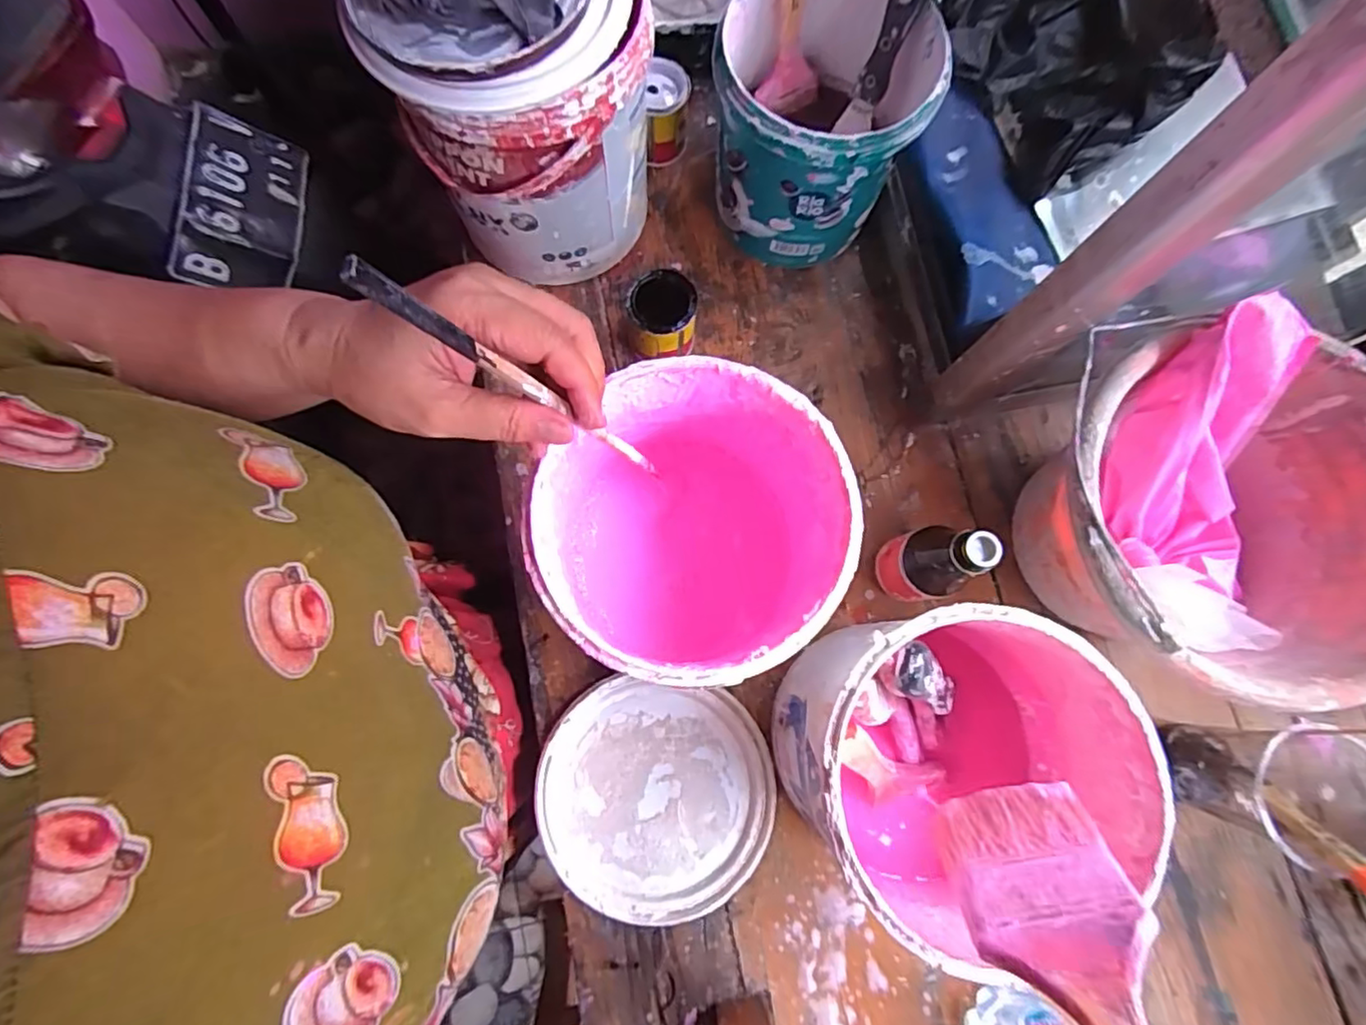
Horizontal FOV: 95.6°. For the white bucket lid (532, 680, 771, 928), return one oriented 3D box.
[{"bbox_3d":[-0.022,0.221,0.481,0.174,0.012,0.164,0,78,0],"label":"white bucket lid"}]

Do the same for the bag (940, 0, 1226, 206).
[{"bbox_3d":[0.347,-0.419,0.544,0.201,0.079,0.212,-27,80,-5],"label":"bag"}]

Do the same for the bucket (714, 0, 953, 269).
[{"bbox_3d":[0.109,-0.319,0.513,0.156,0.153,0.165,0,78,0],"label":"bucket"}]

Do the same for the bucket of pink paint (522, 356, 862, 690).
[{"bbox_3d":[0.006,0.020,0.427,0.177,0.184,0.176,0,78,0],"label":"bucket of pink paint"}]

